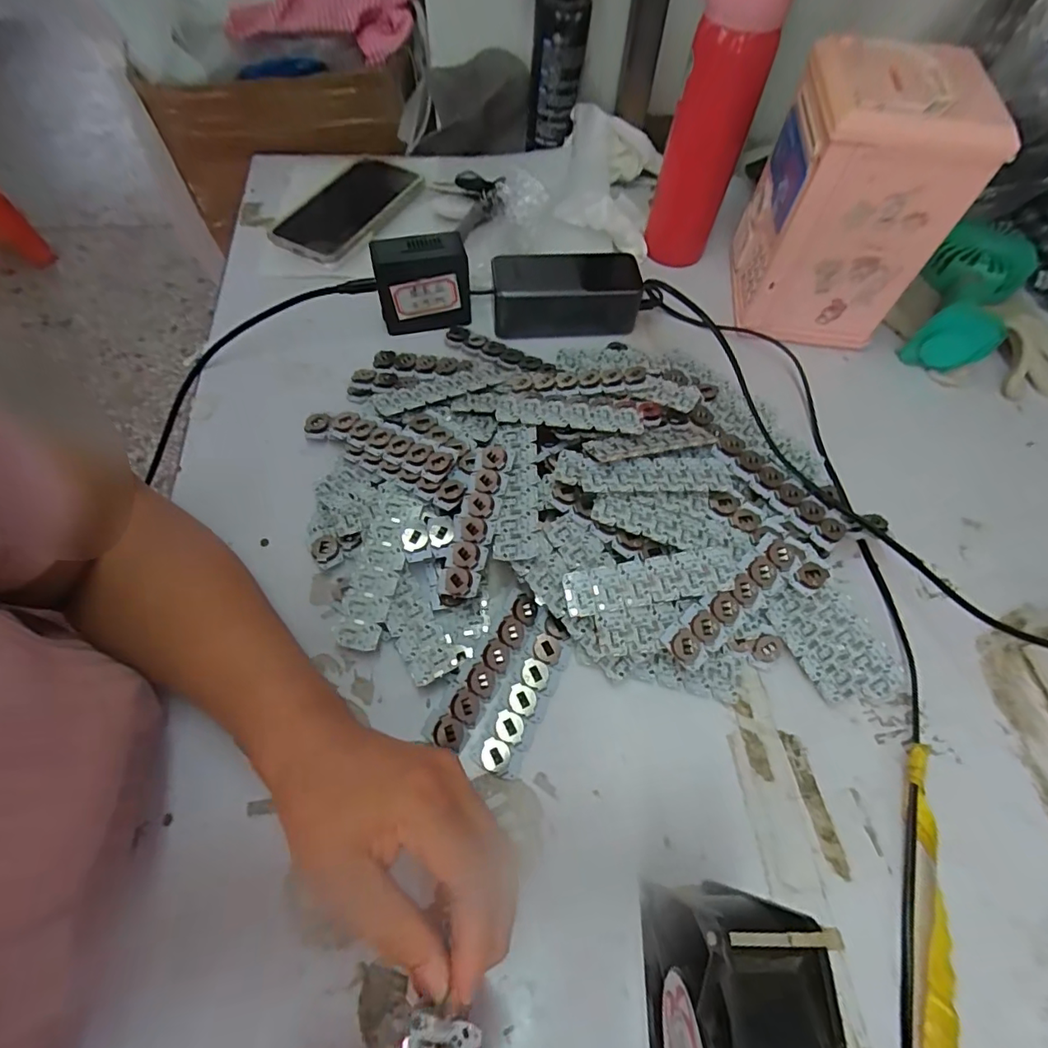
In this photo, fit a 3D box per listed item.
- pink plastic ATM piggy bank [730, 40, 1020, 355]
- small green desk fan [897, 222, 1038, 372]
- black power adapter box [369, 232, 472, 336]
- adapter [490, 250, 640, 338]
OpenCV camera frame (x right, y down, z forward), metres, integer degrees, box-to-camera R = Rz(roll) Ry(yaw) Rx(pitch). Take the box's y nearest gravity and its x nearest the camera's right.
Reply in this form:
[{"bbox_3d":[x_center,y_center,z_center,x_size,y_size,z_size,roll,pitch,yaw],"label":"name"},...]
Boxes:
[{"bbox_3d":[0.265,-0.263,0.446,0.118,0.176,0.119,7,62,0],"label":"pink plastic ATM piggy bank"},{"bbox_3d":[0.410,-0.213,0.498,0.082,0.061,0.166,39,66,16],"label":"small green desk fan"},{"bbox_3d":[-0.088,-0.208,0.458,0.075,0.069,0.034,-15,64,-11],"label":"black power adapter box"},{"bbox_3d":[0.040,-0.210,0.481,0.135,0.040,0.056,-4,62,-6],"label":"adapter"}]

